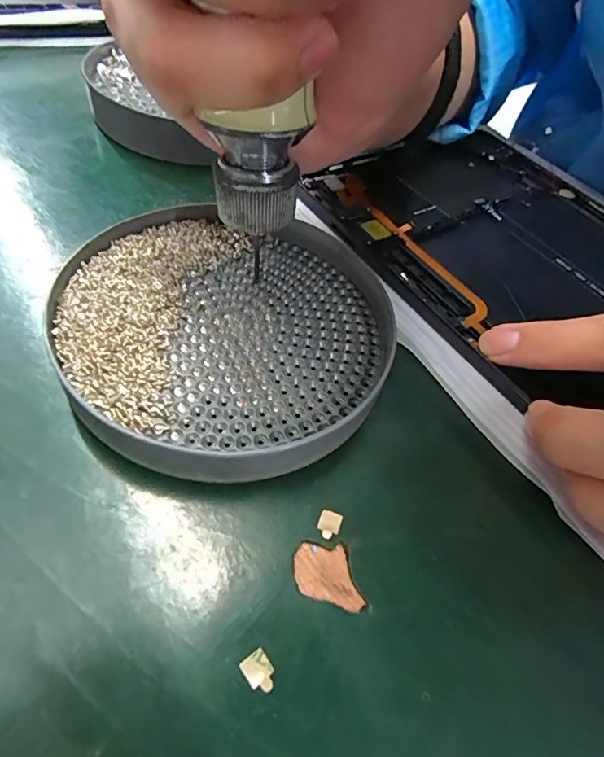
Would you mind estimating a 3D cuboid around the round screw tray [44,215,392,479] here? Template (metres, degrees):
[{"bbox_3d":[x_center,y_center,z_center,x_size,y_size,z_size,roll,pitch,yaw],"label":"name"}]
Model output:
[{"bbox_3d":[-0.024,-0.019,0.159,0.113,0.016,0.109,4,55,-6],"label":"round screw tray"}]

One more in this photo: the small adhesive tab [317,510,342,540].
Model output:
[{"bbox_3d":[0.008,0.042,0.131,0.006,0.004,0.008,18,55,8],"label":"small adhesive tab"}]

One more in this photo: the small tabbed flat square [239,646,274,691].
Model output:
[{"bbox_3d":[-0.010,0.069,0.107,0.007,0.004,0.008,-29,62,-23],"label":"small tabbed flat square"}]

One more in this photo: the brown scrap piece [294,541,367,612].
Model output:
[{"bbox_3d":[0.007,0.054,0.125,0.018,0.004,0.017,3,54,-3],"label":"brown scrap piece"}]

